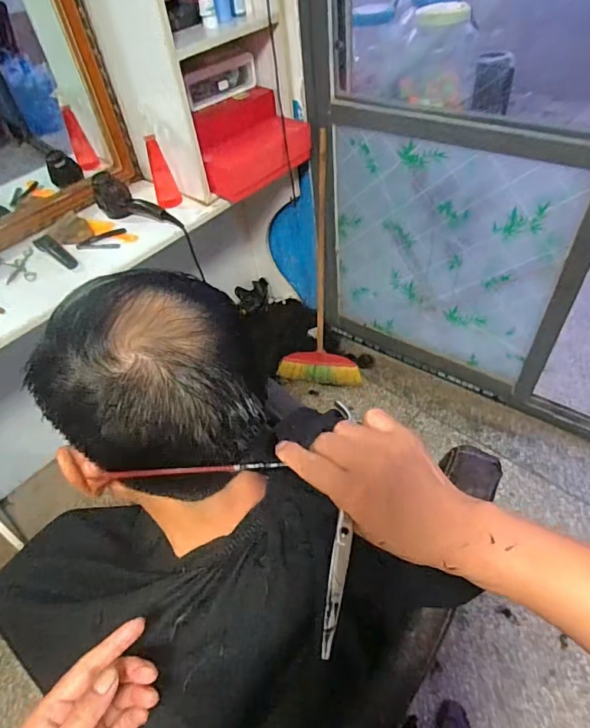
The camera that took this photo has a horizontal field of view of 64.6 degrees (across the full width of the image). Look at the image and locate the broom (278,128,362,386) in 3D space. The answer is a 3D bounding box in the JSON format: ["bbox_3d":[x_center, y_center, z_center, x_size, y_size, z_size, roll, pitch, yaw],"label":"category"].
[{"bbox_3d":[0.069,-0.317,1.609,0.296,0.849,0.088,-2,26,5],"label":"broom"}]

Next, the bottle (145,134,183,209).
[{"bbox_3d":[-0.361,-0.517,1.264,0.065,0.172,0.056,-12,47,-3],"label":"bottle"}]

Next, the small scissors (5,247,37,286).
[{"bbox_3d":[-0.694,-0.242,1.179,0.074,0.014,0.139,-21,50,-12],"label":"small scissors"}]

